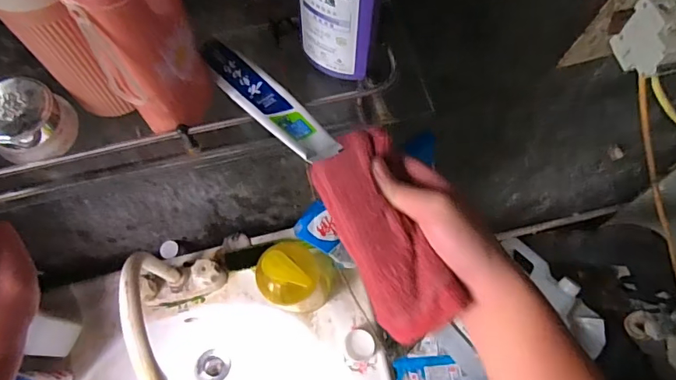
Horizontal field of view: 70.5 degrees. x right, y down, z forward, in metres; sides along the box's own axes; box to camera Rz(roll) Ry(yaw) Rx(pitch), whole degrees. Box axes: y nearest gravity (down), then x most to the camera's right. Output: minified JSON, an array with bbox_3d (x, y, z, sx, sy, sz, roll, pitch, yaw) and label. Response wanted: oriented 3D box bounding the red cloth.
[{"bbox_3d":[0.038,0.034,0.380,0.066,0.027,0.162,-23,79,-9],"label":"red cloth"}]

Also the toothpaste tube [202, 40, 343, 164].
[{"bbox_3d":[-0.056,-0.070,0.358,0.032,0.017,0.140,-41,71,-16],"label":"toothpaste tube"}]

